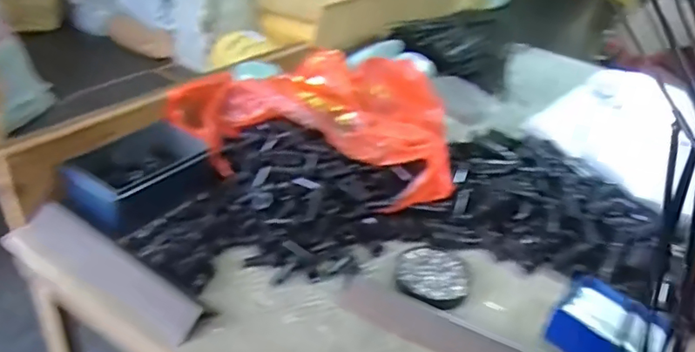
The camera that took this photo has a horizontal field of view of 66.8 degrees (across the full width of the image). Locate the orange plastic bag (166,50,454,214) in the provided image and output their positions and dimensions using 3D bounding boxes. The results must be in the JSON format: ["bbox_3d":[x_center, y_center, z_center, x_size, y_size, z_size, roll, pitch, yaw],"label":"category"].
[{"bbox_3d":[-0.045,-0.078,0.699,0.360,0.113,0.170,9,33,2],"label":"orange plastic bag"}]

